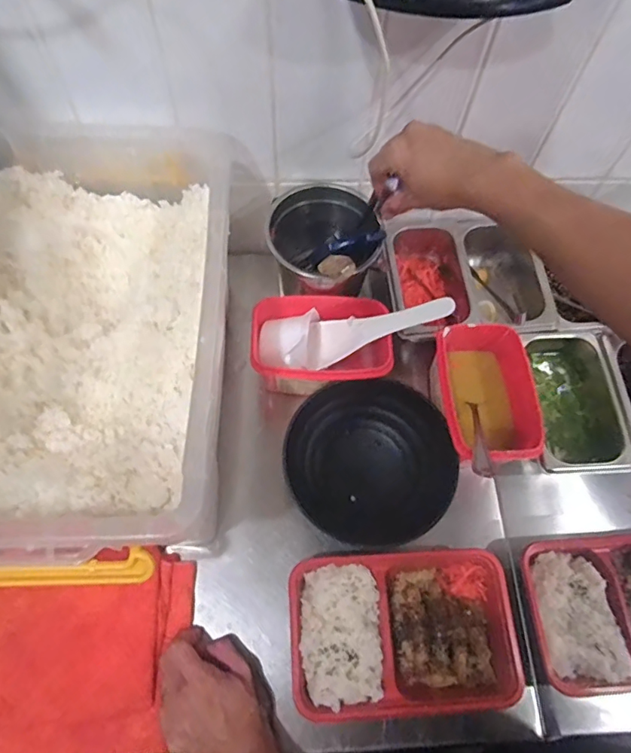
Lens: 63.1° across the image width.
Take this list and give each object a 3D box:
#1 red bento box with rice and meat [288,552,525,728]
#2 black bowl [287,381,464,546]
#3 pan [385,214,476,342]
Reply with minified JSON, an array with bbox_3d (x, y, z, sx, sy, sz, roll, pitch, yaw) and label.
[{"bbox_3d":[0.088,0.253,0.516,0.223,0.039,0.143,-2,66,-4],"label":"red bento box with rice and meat"},{"bbox_3d":[0.061,0.095,0.585,0.178,0.058,0.180,1,66,-3],"label":"black bowl"},{"bbox_3d":[0.144,-0.122,0.668,0.107,0.058,0.167,-10,67,-8],"label":"pan"}]

